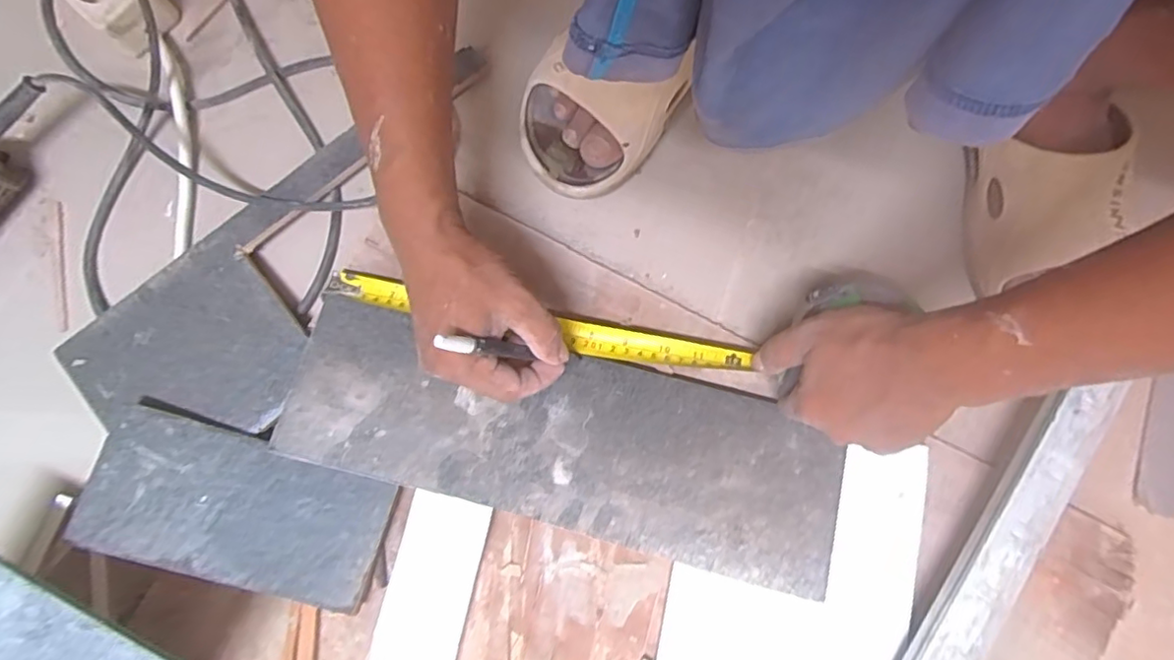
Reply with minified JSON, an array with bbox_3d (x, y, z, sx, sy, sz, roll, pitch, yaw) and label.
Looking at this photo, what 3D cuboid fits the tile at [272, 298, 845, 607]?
[{"bbox_3d":[-0.017,0.076,0.424,0.384,0.011,0.120,14,80,2],"label":"tile"}]

